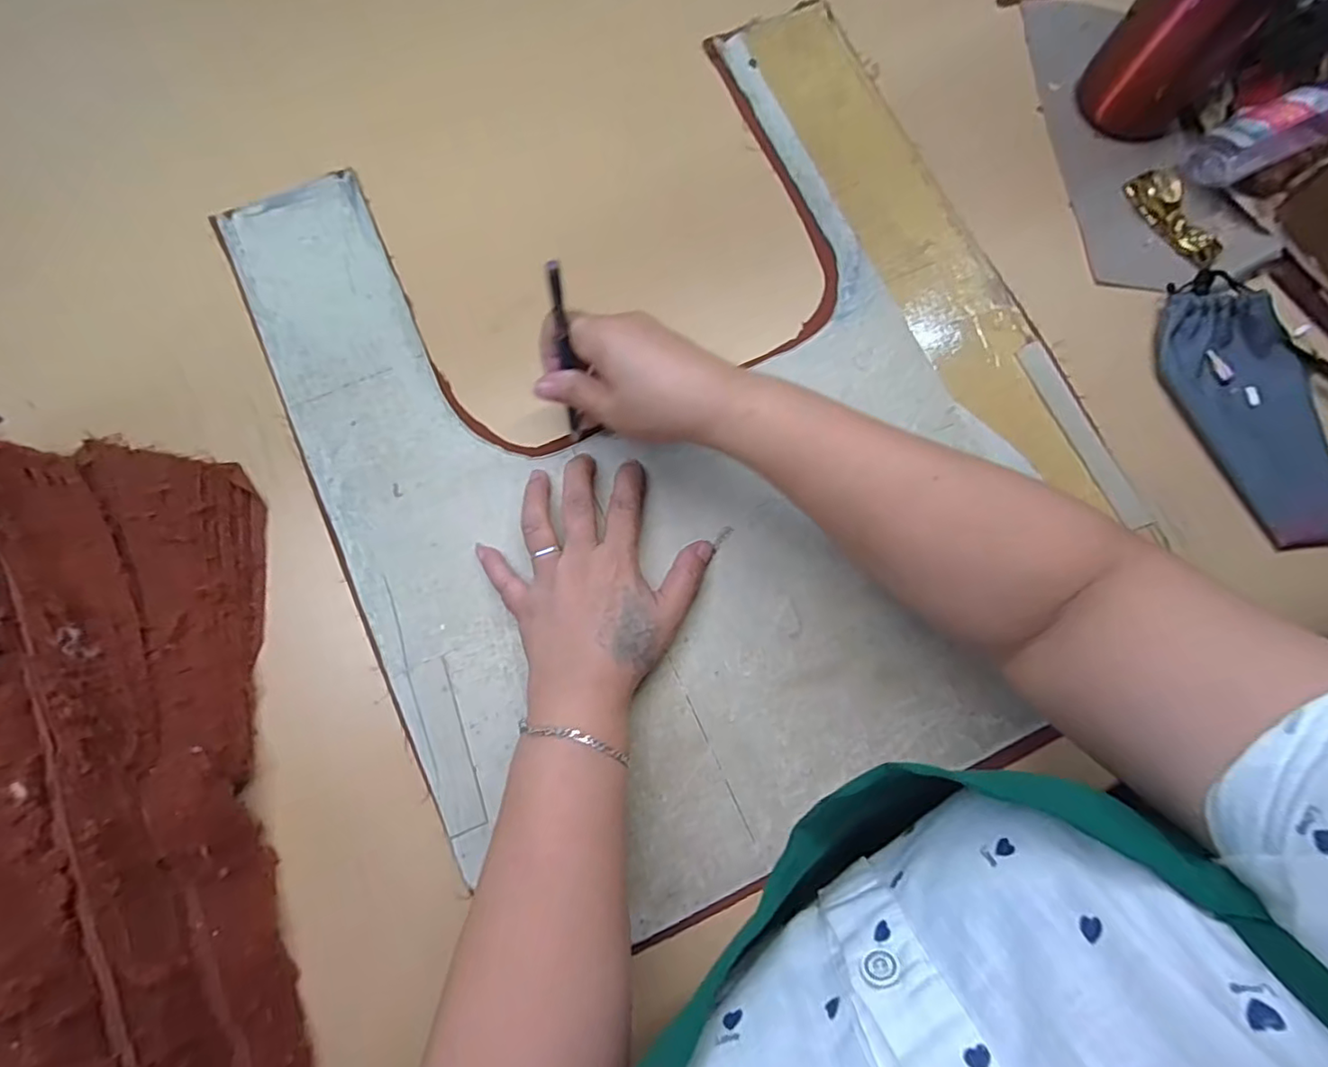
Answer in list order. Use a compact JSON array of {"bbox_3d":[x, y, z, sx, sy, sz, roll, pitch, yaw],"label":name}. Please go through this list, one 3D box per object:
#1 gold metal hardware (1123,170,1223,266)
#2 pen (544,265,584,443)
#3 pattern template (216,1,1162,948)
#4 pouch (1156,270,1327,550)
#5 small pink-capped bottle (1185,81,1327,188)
[{"bbox_3d":[0.356,-0.220,0.417,0.023,0.015,0.077,-33,81,-7],"label":"gold metal hardware"},{"bbox_3d":[-0.053,-0.091,0.325,0.006,0.126,0.004,6,61,0],"label":"pen"},{"bbox_3d":[0.022,-0.073,0.387,0.459,0.010,0.503,-25,80,-6],"label":"pattern template"},{"bbox_3d":[0.387,-0.083,0.389,0.082,0.016,0.184,-21,79,-5],"label":"pouch"},{"bbox_3d":[0.422,-0.275,0.411,0.106,0.048,0.047,-25,80,-6],"label":"small pink-capped bottle"}]

